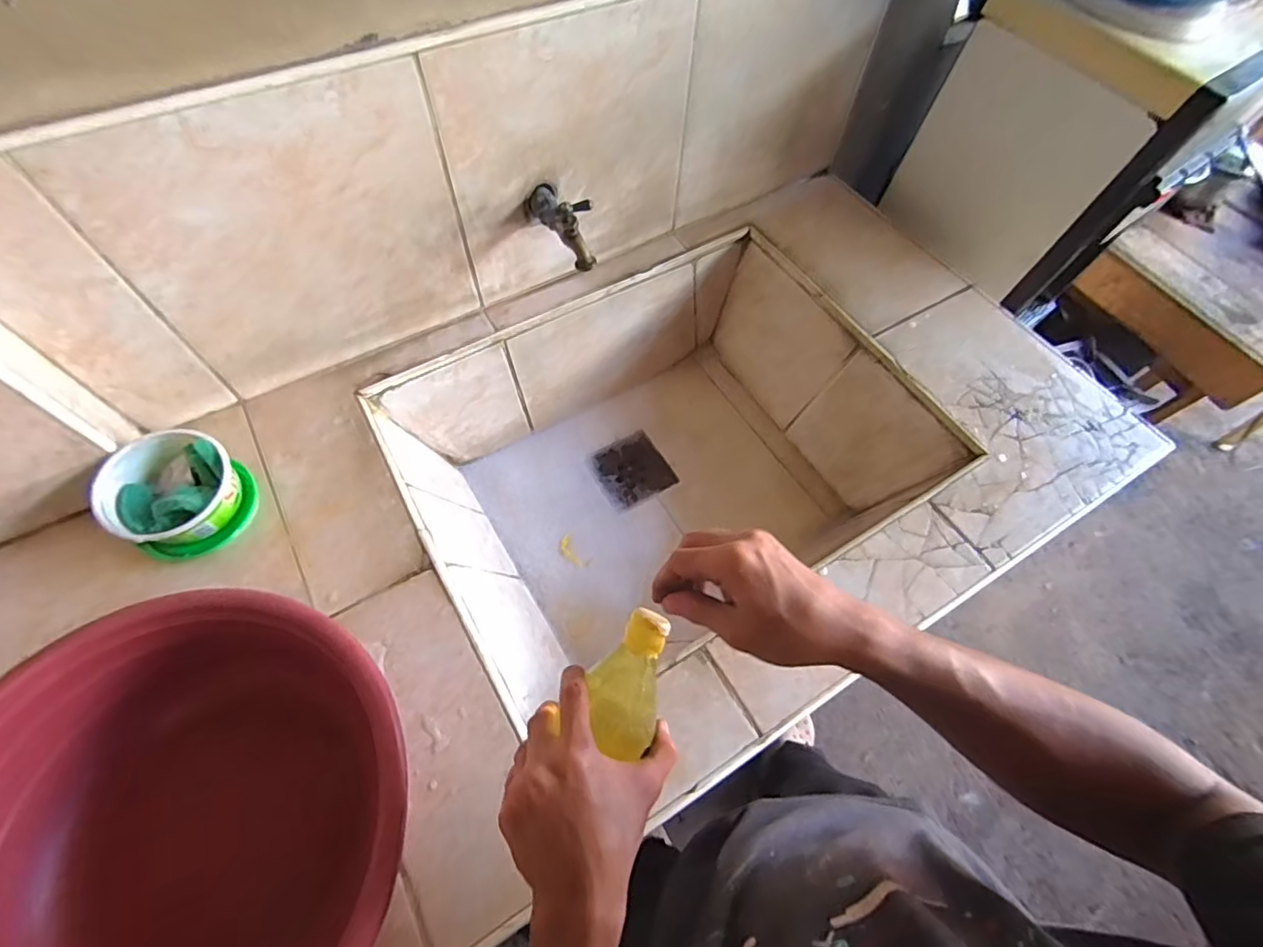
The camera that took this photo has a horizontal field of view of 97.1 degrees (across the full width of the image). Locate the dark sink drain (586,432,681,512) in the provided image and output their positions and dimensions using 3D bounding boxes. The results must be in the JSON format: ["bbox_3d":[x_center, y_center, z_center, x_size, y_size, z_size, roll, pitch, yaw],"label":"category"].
[{"bbox_3d":[-0.001,-0.005,0.822,0.105,0.015,0.104,-28,66,-17],"label":"dark sink drain"}]

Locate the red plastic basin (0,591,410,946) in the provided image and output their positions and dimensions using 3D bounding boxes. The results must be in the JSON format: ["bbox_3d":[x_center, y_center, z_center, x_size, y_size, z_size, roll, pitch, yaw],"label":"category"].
[{"bbox_3d":[-0.307,0.254,0.389,0.313,0.134,0.296,1,61,-2],"label":"red plastic basin"}]

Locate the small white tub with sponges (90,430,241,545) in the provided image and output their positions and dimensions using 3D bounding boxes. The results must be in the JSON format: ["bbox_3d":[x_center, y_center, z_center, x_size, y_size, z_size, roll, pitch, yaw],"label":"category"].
[{"bbox_3d":[-0.457,0.017,0.556,0.114,0.061,0.109,1,61,-2],"label":"small white tub with sponges"}]

